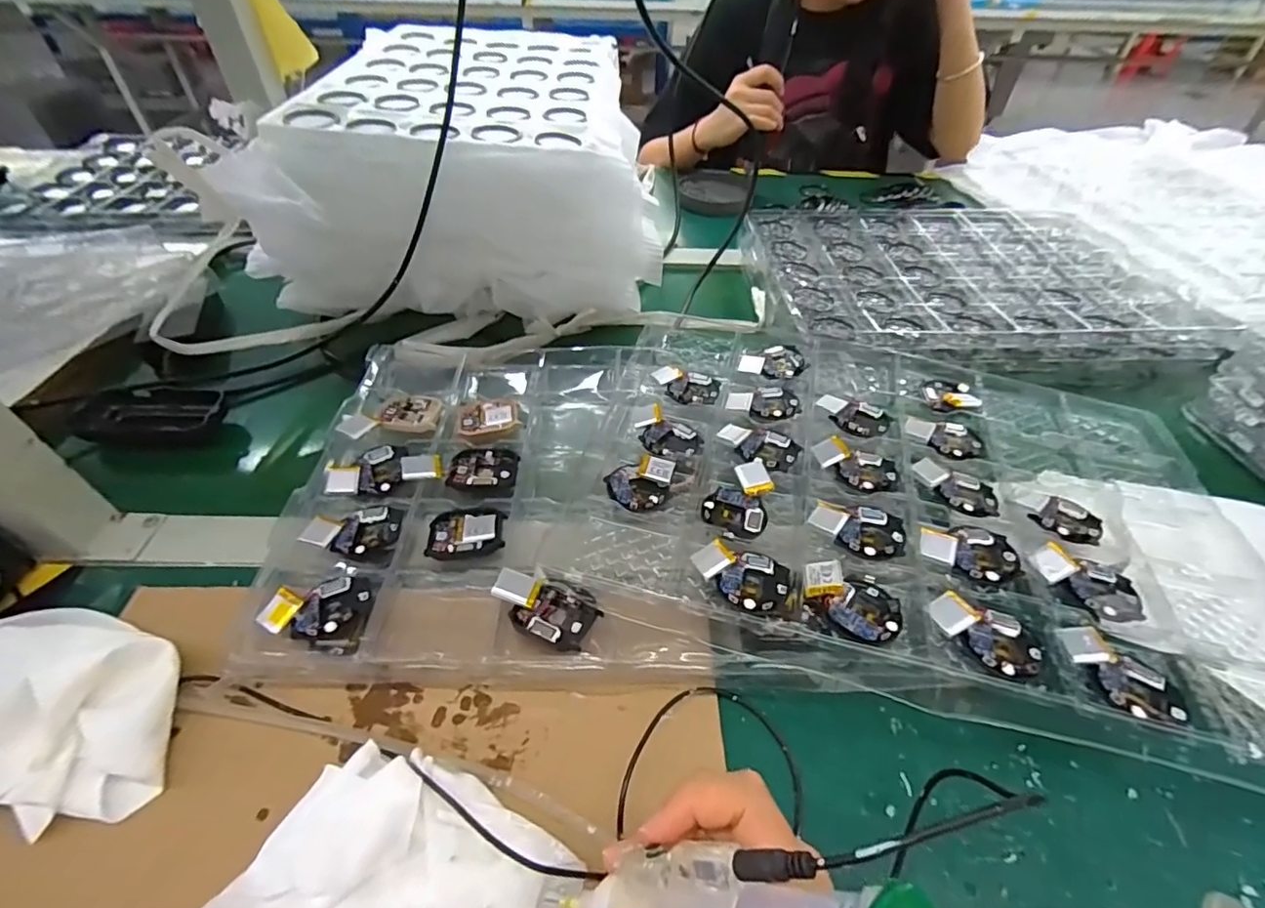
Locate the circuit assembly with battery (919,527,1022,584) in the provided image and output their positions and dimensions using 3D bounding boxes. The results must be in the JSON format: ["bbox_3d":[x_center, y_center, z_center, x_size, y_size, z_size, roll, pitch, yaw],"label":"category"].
[{"bbox_3d":[0.212,0.060,0.343,0.059,0.009,0.038,12,48,10],"label":"circuit assembly with battery"}]

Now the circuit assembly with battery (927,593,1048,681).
[{"bbox_3d":[0.199,0.099,0.304,0.038,0.010,0.056,-33,55,-28],"label":"circuit assembly with battery"}]

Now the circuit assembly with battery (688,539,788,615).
[{"bbox_3d":[0.065,0.073,0.327,0.057,0.010,0.039,13,48,11],"label":"circuit assembly with battery"}]

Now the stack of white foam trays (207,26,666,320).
[{"bbox_3d":[-0.191,-0.355,0.656,0.388,0.163,0.461,-3,47,-4],"label":"stack of white foam trays"}]

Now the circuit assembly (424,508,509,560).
[{"bbox_3d":[-0.113,0.055,0.376,0.050,0.009,0.038,-1,47,-2],"label":"circuit assembly"}]

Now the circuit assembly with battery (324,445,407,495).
[{"bbox_3d":[-0.194,0.009,0.401,0.048,0.009,0.045,-1,47,-2],"label":"circuit assembly with battery"}]

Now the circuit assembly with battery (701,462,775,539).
[{"bbox_3d":[0.072,0.029,0.368,0.041,0.013,0.059,14,48,12],"label":"circuit assembly with battery"}]

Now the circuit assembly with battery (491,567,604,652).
[{"bbox_3d":[-0.051,0.092,0.330,0.062,0.023,0.038,23,50,19],"label":"circuit assembly with battery"}]

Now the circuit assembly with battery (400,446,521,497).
[{"bbox_3d":[-0.129,0.011,0.410,0.081,0.022,0.042,4,43,-17],"label":"circuit assembly with battery"}]

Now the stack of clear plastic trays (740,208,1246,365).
[{"bbox_3d":[0.374,-0.220,0.653,0.446,0.045,0.326,1,47,-1],"label":"stack of clear plastic trays"}]

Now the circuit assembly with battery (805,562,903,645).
[{"bbox_3d":[0.127,0.086,0.314,0.051,0.012,0.045,10,47,8],"label":"circuit assembly with battery"}]

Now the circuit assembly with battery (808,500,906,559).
[{"bbox_3d":[0.147,0.048,0.355,0.057,0.009,0.040,16,48,13],"label":"circuit assembly with battery"}]

